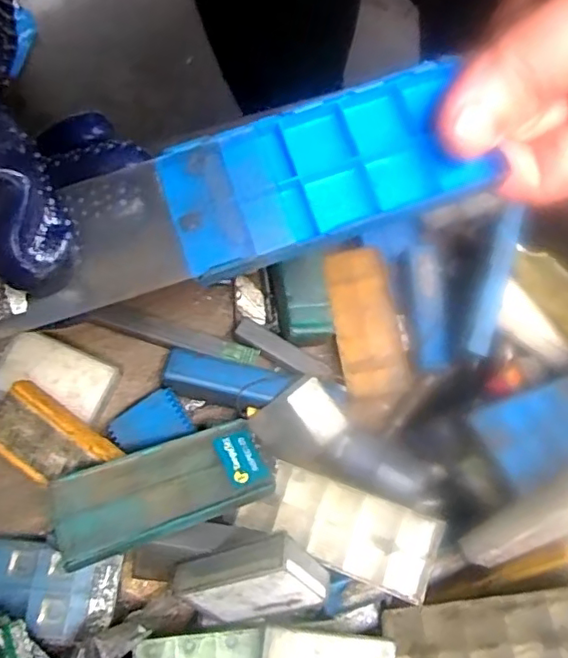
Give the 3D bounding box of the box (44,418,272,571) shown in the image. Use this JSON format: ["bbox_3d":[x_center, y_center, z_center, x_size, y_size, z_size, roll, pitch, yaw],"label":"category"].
[{"bbox_3d":[-0.065,0.076,0.278,0.099,0.014,0.046,-16,54,-19],"label":"box"}]

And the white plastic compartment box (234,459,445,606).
[{"bbox_3d":[0.027,0.096,0.284,0.093,0.020,0.039,20,76,7],"label":"white plastic compartment box"}]

